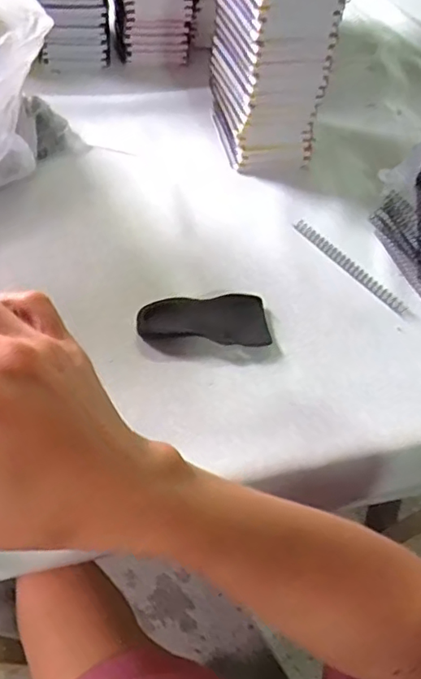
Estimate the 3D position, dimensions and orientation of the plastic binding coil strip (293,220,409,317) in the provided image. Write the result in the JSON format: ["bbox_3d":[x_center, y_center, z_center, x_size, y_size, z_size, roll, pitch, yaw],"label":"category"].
[{"bbox_3d":[0.144,-0.077,0.608,0.014,0.005,0.155,-28,60,-25],"label":"plastic binding coil strip"}]

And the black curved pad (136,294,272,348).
[{"bbox_3d":[-0.005,-0.015,0.532,0.117,0.016,0.053,-4,52,-9],"label":"black curved pad"}]

